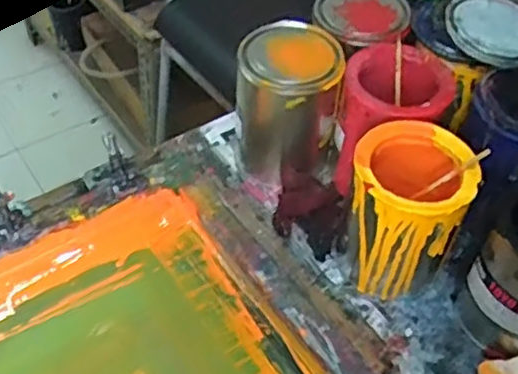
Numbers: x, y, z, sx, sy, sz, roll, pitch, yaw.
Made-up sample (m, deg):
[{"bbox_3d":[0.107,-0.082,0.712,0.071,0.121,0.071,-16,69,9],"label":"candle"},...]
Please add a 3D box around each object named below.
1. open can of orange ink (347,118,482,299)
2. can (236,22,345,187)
[{"bbox_3d":[0.137,0.028,0.656,0.104,0.156,0.104,2,48,-2],"label":"open can of orange ink"},{"bbox_3d":[0.029,-0.085,0.744,0.107,0.156,0.092,11,49,6],"label":"can"}]

